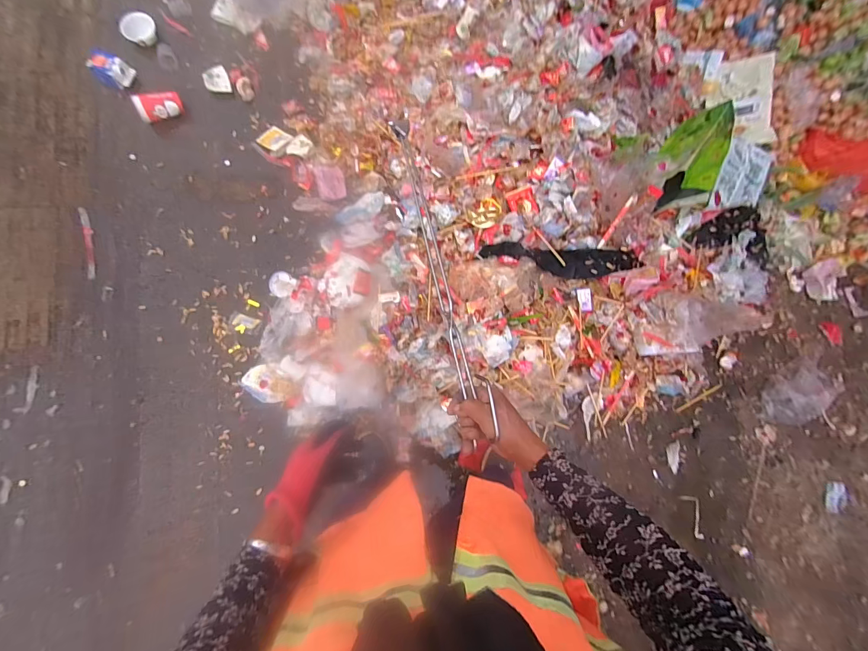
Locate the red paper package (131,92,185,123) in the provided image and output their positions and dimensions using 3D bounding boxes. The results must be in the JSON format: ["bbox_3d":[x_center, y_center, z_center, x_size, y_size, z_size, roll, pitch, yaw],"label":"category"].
[{"bbox_3d":[-0.955,-0.766,1.302,0.140,0.083,0.069,-23,87,-9],"label":"red paper package"}]

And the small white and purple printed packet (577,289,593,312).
[{"bbox_3d":[0.534,-0.089,1.323,0.046,0.005,0.089,-14,110,8],"label":"small white and purple printed packet"}]

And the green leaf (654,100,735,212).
[{"bbox_3d":[0.902,-0.588,1.317,0.211,0.151,0.363,30,80,-2],"label":"green leaf"}]

